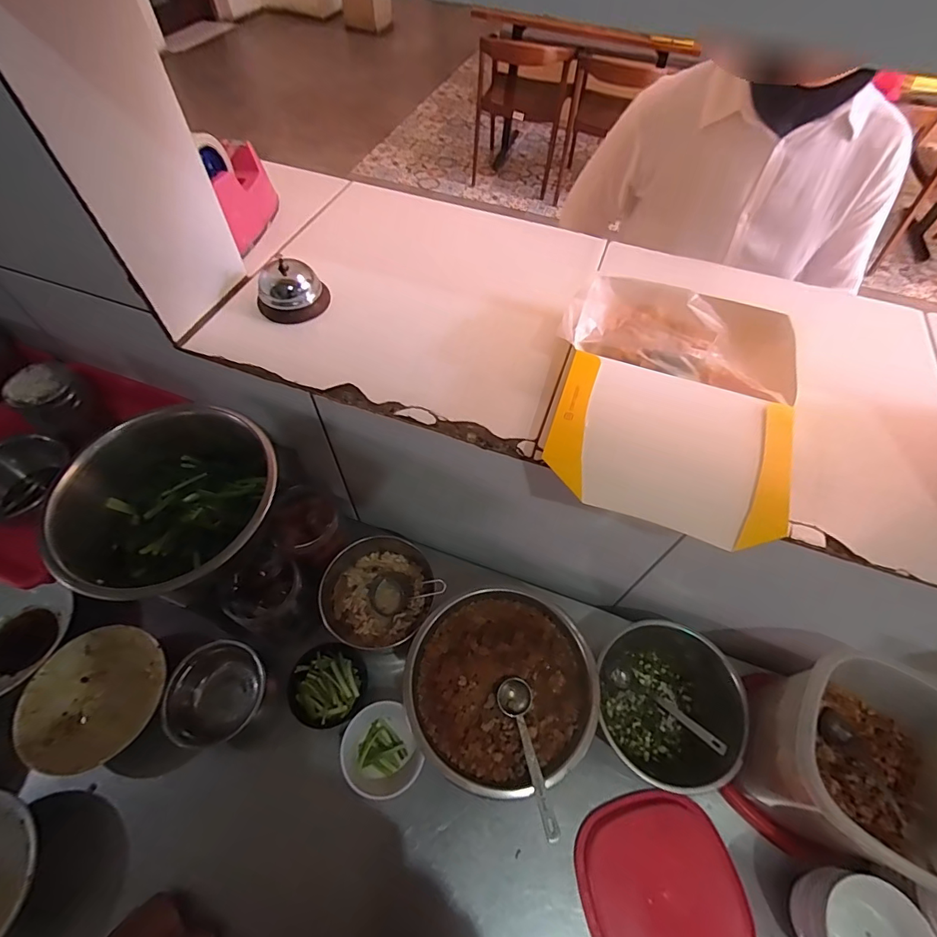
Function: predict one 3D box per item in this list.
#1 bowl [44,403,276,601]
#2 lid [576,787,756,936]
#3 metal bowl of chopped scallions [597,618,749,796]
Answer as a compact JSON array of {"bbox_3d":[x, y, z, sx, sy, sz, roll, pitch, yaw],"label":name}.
[{"bbox_3d":[-0.304,0.042,0.487,0.205,0.090,0.200,31,61,17],"label":"bowl"},{"bbox_3d":[0.205,0.448,0.490,0.159,0.022,0.166,-10,58,-9],"label":"lid"},{"bbox_3d":[0.240,0.280,0.550,0.164,0.083,0.173,1,57,-1],"label":"metal bowl of chopped scallions"}]

